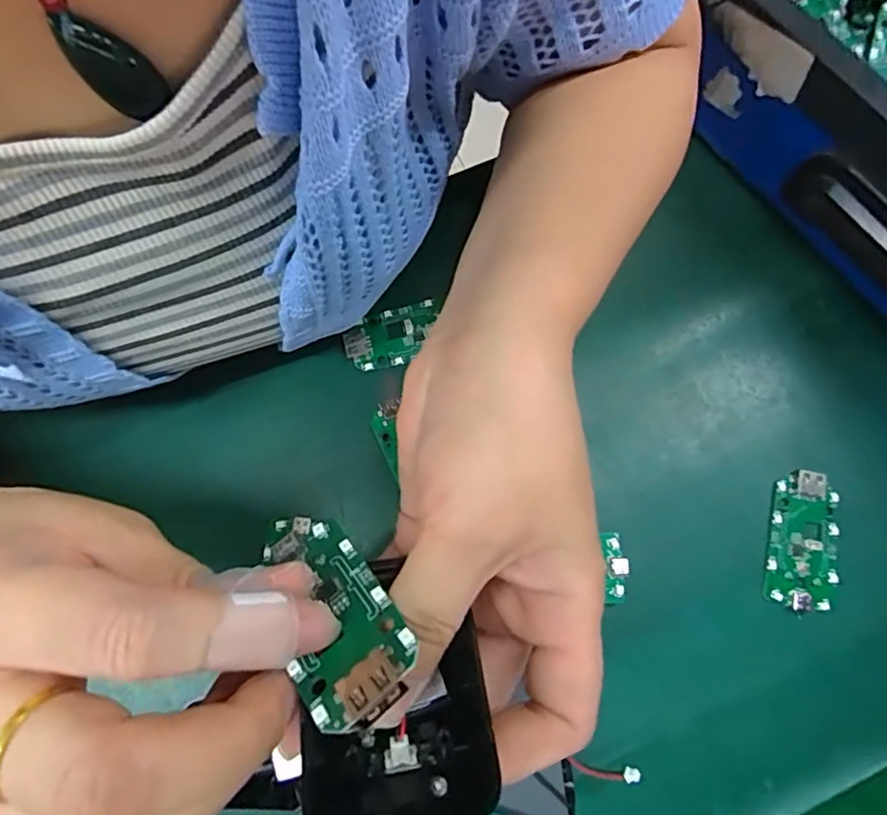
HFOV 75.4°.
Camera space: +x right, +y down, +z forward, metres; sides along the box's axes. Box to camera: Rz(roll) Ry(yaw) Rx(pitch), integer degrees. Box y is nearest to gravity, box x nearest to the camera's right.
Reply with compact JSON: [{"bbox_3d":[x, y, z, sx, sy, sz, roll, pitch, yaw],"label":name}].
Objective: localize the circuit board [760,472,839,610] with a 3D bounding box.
[{"bbox_3d":[0.170,0.062,0.272,0.031,0.006,0.063,13,77,3],"label":"circuit board"}]

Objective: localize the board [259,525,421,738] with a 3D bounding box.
[{"bbox_3d":[-0.031,0.051,0.152,0.027,0.006,0.069,-34,38,-8],"label":"board"}]

